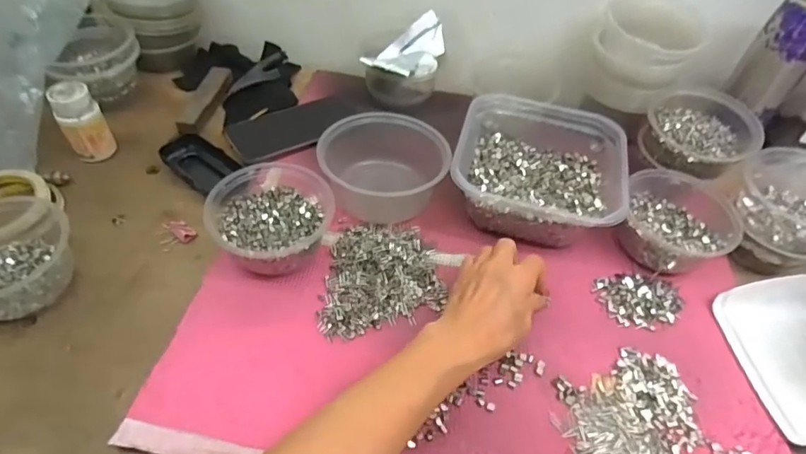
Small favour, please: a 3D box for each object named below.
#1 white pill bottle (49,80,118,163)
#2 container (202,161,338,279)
[{"bbox_3d":[-0.361,-0.116,0.557,0.043,0.087,0.040,-29,59,-25],"label":"white pill bottle"},{"bbox_3d":[-0.128,-0.014,0.487,0.111,0.053,0.128,-8,50,-12],"label":"container"}]

